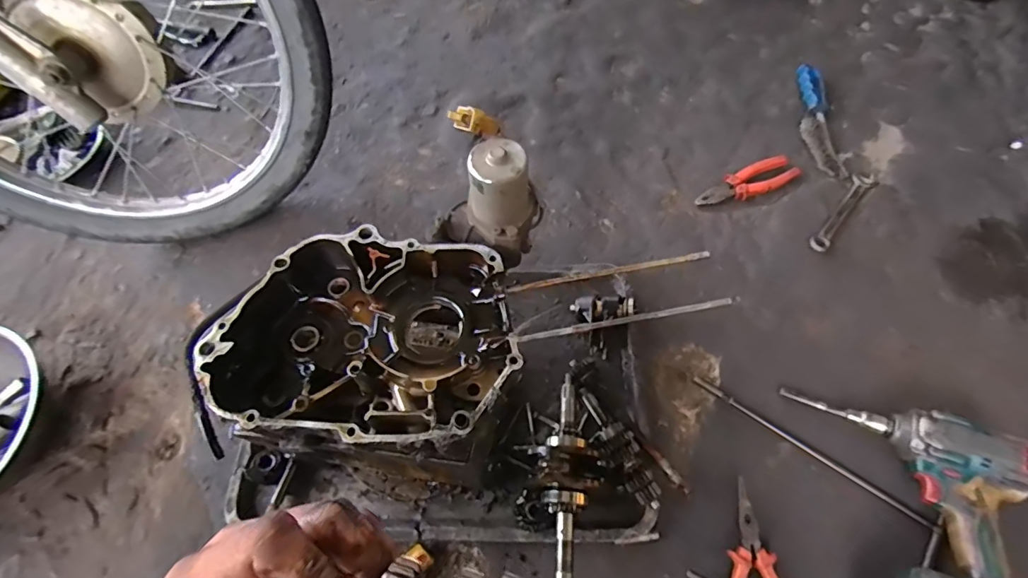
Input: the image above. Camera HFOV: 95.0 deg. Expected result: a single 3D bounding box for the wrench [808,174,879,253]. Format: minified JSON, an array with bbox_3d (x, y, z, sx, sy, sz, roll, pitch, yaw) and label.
[{"bbox_3d":[0.500,-0.118,0.717,0.029,0.007,0.181,38,71,20],"label":"wrench"}]

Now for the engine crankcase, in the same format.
[{"bbox_3d":[-0.121,0.042,0.404,0.249,0.065,0.177,4,63,6],"label":"engine crankcase"}]

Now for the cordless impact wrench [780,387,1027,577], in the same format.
[{"bbox_3d":[0.395,0.242,0.490,0.208,0.089,0.255,18,65,13],"label":"cordless impact wrench"}]

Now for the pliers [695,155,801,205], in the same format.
[{"bbox_3d":[0.372,-0.171,0.749,0.173,0.019,0.058,-23,64,-8],"label":"pliers"}]

